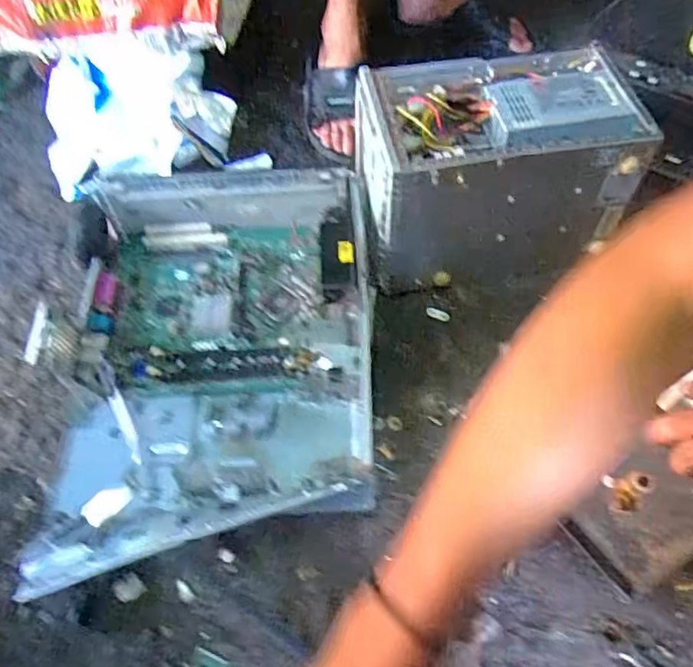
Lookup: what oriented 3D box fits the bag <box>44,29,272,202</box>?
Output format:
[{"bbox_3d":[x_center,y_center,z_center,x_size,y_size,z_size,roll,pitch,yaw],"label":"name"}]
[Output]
[{"bbox_3d":[-0.301,-0.334,0.852,0.308,0.132,0.220,-15,56,-8],"label":"bag"}]

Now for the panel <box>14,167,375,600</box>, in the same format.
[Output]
[{"bbox_3d":[-0.154,0.025,0.636,0.362,0.109,0.458,0,55,2],"label":"panel"}]

